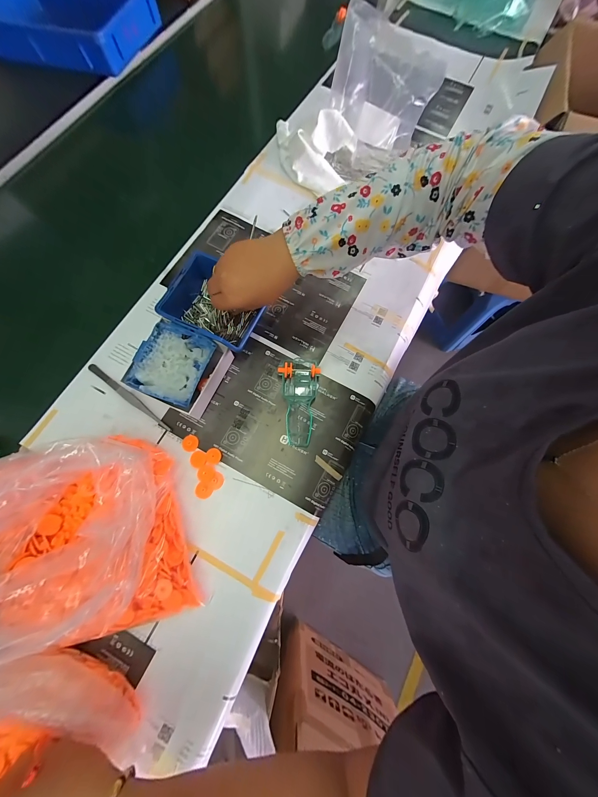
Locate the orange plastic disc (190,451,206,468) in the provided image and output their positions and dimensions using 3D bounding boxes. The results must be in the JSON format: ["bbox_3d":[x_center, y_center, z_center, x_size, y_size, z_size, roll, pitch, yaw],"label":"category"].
[{"bbox_3d":[-0.137,0.083,0.350,0.022,0.004,0.021,0,75,-1],"label":"orange plastic disc"}]

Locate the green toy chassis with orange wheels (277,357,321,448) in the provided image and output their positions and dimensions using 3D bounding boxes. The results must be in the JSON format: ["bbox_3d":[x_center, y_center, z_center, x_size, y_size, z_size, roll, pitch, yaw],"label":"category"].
[{"bbox_3d":[-0.003,0.001,0.372,0.055,0.017,0.128,6,75,0],"label":"green toy chassis with orange wheels"}]

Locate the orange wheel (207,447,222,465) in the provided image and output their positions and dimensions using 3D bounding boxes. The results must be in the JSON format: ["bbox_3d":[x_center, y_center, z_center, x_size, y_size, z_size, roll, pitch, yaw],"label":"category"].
[{"bbox_3d":[-0.117,0.079,0.353,0.019,0.007,0.021,-8,75,-3],"label":"orange wheel"}]

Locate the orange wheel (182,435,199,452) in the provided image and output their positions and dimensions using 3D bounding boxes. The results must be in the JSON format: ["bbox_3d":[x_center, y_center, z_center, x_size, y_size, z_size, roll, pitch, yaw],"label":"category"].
[{"bbox_3d":[-0.151,0.062,0.355,0.021,0.005,0.023,0,75,-1],"label":"orange wheel"}]

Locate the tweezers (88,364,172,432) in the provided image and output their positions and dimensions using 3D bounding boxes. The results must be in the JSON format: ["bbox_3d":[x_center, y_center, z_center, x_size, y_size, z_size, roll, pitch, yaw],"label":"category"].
[{"bbox_3d":[-0.242,-0.003,0.364,0.154,0.011,0.012,36,77,8],"label":"tweezers"}]

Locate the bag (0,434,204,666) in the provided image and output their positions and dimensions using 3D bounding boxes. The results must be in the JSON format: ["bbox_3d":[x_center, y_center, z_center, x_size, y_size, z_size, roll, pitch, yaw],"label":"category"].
[{"bbox_3d":[-0.258,0.162,0.279,0.224,0.096,0.205,-16,76,-5],"label":"bag"}]

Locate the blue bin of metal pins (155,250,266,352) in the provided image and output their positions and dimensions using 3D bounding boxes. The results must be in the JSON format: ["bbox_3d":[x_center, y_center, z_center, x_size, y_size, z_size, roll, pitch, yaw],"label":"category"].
[{"bbox_3d":[-0.120,-0.134,0.372,0.129,0.054,0.107,23,76,5],"label":"blue bin of metal pins"}]

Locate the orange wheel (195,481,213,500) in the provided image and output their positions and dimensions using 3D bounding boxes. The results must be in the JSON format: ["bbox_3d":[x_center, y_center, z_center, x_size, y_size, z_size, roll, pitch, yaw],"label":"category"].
[{"bbox_3d":[-0.127,0.123,0.342,0.019,0.004,0.022,-41,80,-11],"label":"orange wheel"}]

